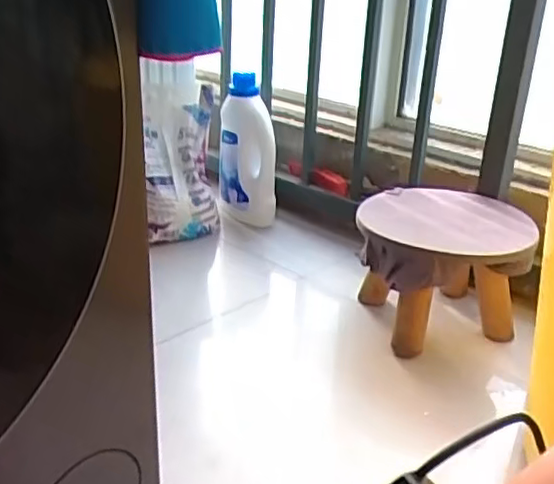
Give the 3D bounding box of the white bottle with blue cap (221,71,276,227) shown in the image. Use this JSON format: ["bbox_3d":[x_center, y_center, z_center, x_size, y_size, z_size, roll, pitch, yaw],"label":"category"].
[{"bbox_3d":[-0.058,-0.192,1.329,0.112,0.297,0.113,1,24,-5],"label":"white bottle with blue cap"}]

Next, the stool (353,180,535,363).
[{"bbox_3d":[0.247,0.041,0.981,0.245,0.175,0.233,11,25,18],"label":"stool"}]

